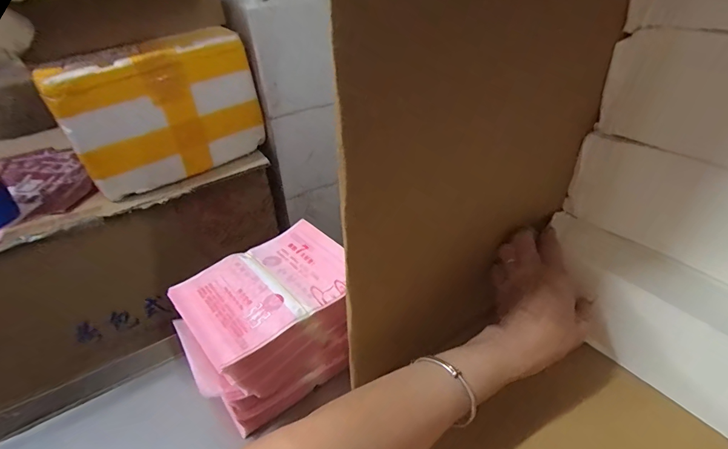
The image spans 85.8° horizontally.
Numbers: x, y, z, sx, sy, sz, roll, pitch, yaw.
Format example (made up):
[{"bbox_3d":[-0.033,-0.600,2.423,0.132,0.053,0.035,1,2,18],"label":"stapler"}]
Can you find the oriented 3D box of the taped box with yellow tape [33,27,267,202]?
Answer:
[{"bbox_3d":[-0.280,-0.157,0.564,0.260,0.181,0.099,-31,45,-32],"label":"taped box with yellow tape"}]

